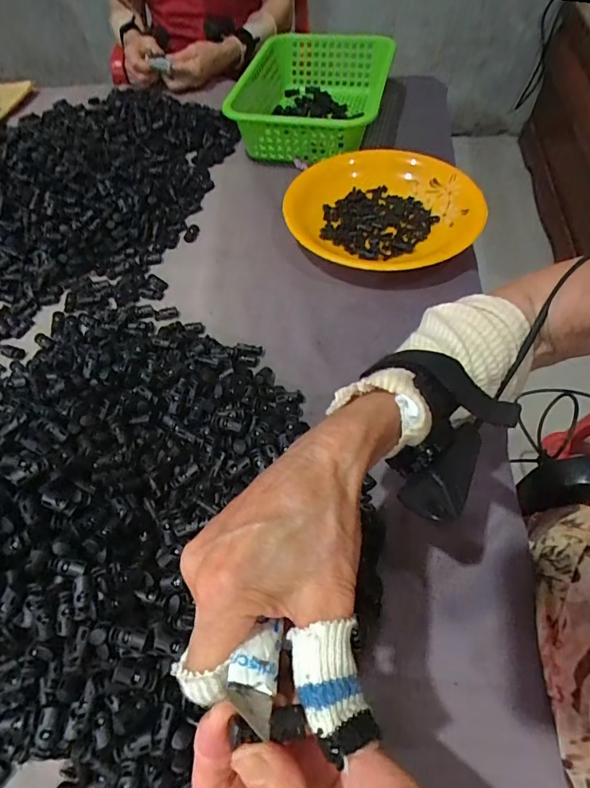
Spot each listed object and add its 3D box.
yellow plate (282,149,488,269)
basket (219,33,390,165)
[{"bbox_3d":[0.109,-0.230,0.567,0.230,0.043,0.220,-2,56,3],"label":"yellow plate"},{"bbox_3d":[0.023,-0.466,0.702,0.193,0.077,0.297,10,58,11],"label":"basket"}]

